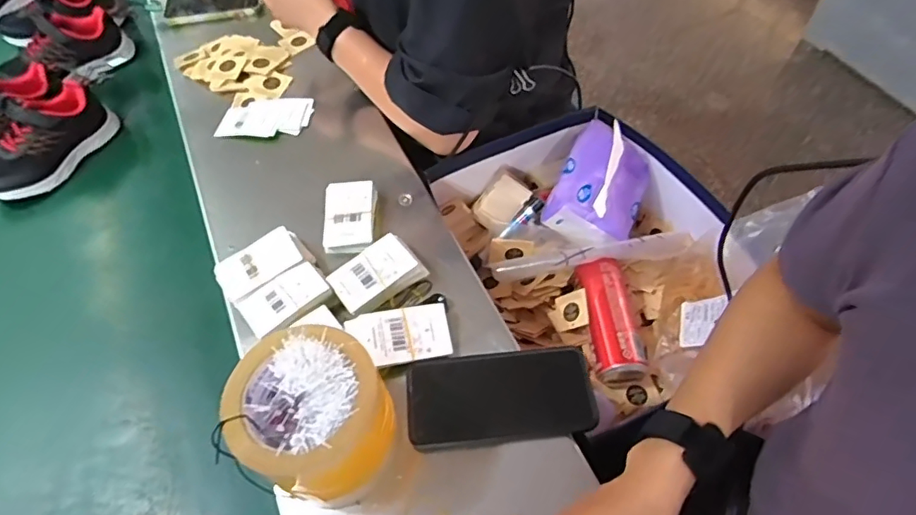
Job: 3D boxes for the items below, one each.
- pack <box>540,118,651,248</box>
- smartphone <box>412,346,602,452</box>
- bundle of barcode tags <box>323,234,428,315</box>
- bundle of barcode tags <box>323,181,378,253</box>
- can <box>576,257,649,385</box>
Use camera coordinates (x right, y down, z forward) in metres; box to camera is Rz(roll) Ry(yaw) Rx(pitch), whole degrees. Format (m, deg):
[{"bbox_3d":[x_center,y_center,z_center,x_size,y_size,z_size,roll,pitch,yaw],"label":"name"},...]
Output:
[{"bbox_3d":[0.176,-0.091,0.661,0.100,0.077,0.161,20,71,24],"label":"pack"},{"bbox_3d":[0.037,0.118,0.461,0.157,0.011,0.074,-5,53,-4],"label":"smartphone"},{"bbox_3d":[-0.080,0.015,0.526,0.083,0.029,0.053,-33,59,-23],"label":"bundle of barcode tags"},{"bbox_3d":[-0.116,-0.045,0.578,0.053,0.023,0.080,-2,52,-2],"label":"bundle of barcode tags"},{"bbox_3d":[0.173,0.072,0.614,0.051,0.054,0.132,-2,52,-2],"label":"can"}]

